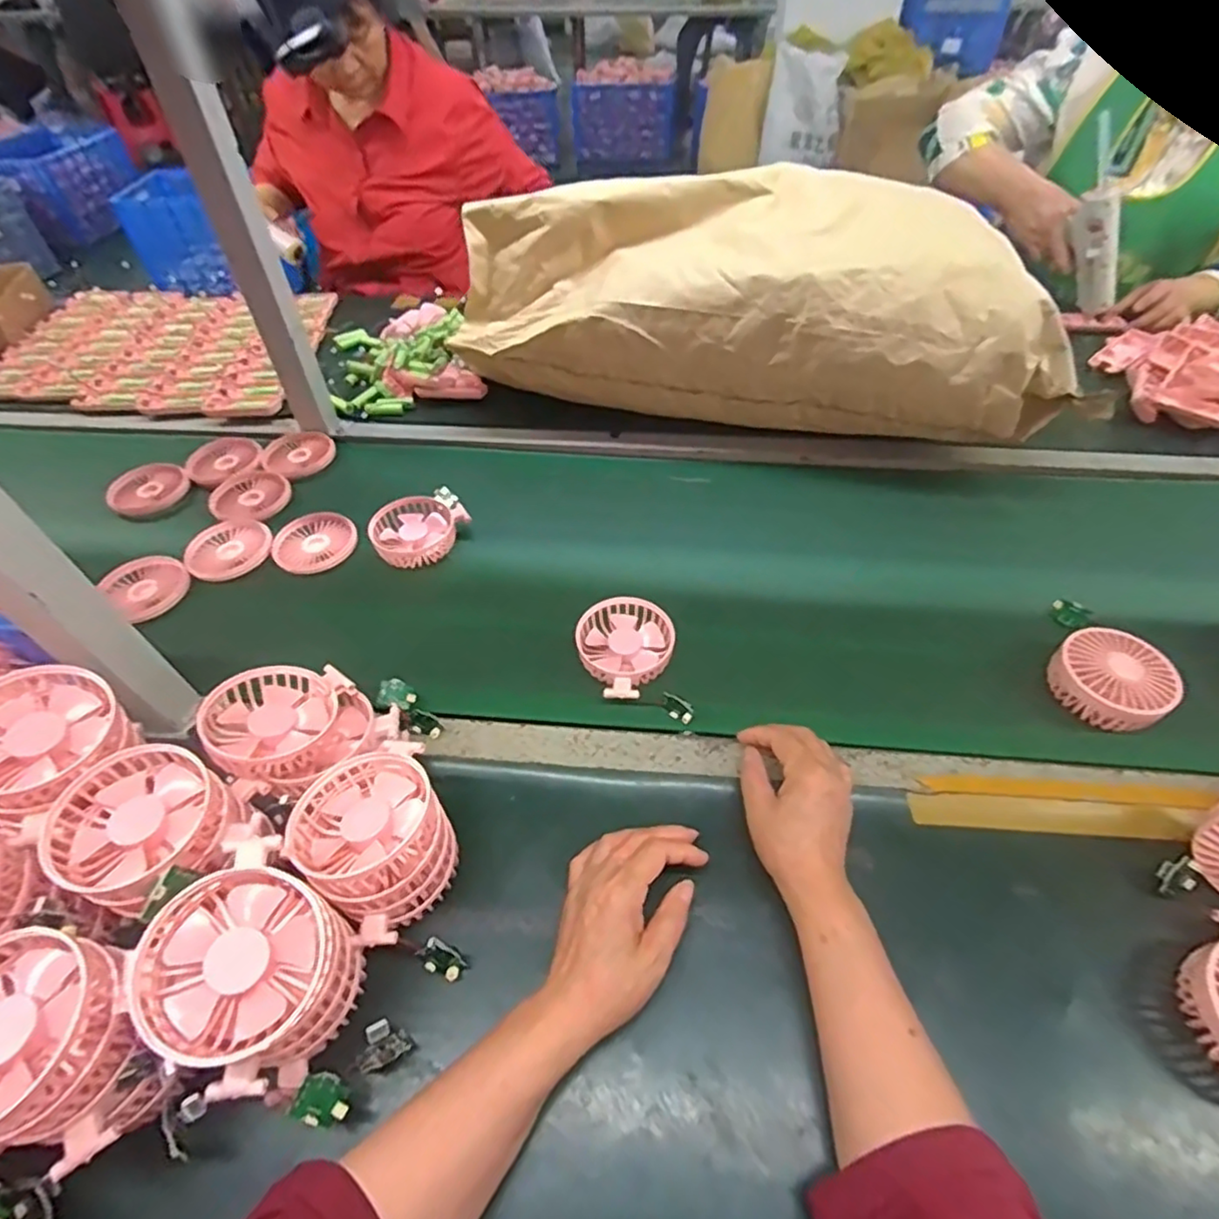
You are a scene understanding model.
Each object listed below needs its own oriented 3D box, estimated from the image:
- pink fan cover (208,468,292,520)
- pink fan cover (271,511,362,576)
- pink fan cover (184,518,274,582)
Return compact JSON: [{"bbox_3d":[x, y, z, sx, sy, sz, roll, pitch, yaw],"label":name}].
[{"bbox_3d":[-0.430,-0.134,0.763,0.085,0.015,0.095,-36,58,-25],"label":"pink fan cover"},{"bbox_3d":[-0.328,-0.075,0.709,0.086,0.014,0.079,-27,55,-20],"label":"pink fan cover"},{"bbox_3d":[-0.424,-0.070,0.704,0.085,0.012,0.090,-38,59,-26],"label":"pink fan cover"}]

